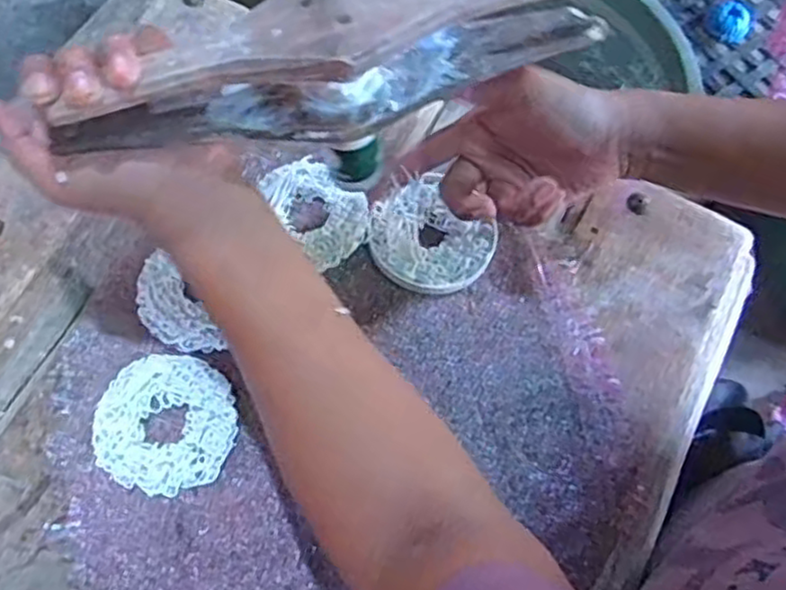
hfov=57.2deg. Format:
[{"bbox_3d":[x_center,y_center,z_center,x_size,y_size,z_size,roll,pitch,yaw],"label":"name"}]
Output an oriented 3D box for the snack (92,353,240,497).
[{"bbox_3d":[-0.132,0.074,0.424,0.077,0.010,0.079,1,66,-2],"label":"snack"}]

